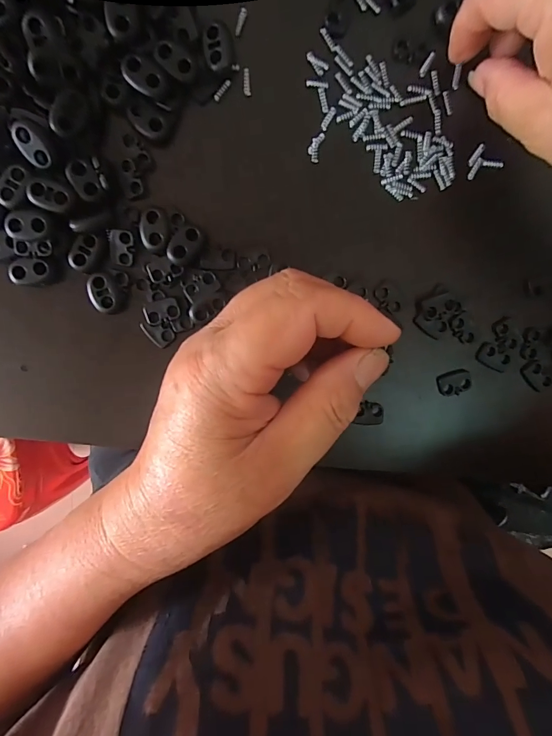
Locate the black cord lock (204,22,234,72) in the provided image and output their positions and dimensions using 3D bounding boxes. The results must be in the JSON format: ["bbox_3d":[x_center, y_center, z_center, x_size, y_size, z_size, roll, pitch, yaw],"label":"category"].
[{"bbox_3d":[-0.027,-0.151,0.185,0.013,0.008,0.018,-8,99,-2],"label":"black cord lock"}]

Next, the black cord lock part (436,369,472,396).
[{"bbox_3d":[0.103,0.008,0.227,0.019,0.005,0.013,-13,100,-1],"label":"black cord lock part"}]

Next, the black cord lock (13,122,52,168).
[{"bbox_3d":[-0.110,-0.102,0.179,0.013,0.005,0.019,-31,127,5],"label":"black cord lock"}]

